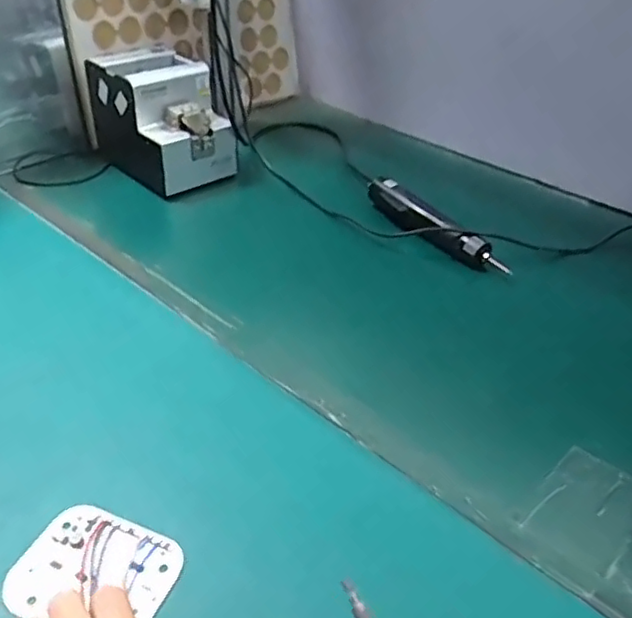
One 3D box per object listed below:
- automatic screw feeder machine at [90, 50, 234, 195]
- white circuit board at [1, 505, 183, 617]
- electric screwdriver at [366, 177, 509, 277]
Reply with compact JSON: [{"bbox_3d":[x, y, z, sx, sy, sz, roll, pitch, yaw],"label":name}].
[{"bbox_3d":[-0.217,-0.269,0.889,0.129,0.137,0.185,-26,45,-32],"label":"automatic screw feeder machine"},{"bbox_3d":[-0.149,0.176,0.424,0.104,0.007,0.077,12,38,13],"label":"white circuit board"},{"bbox_3d":[0.144,-0.107,0.792,0.032,0.036,0.239,-24,44,-29],"label":"electric screwdriver"}]

